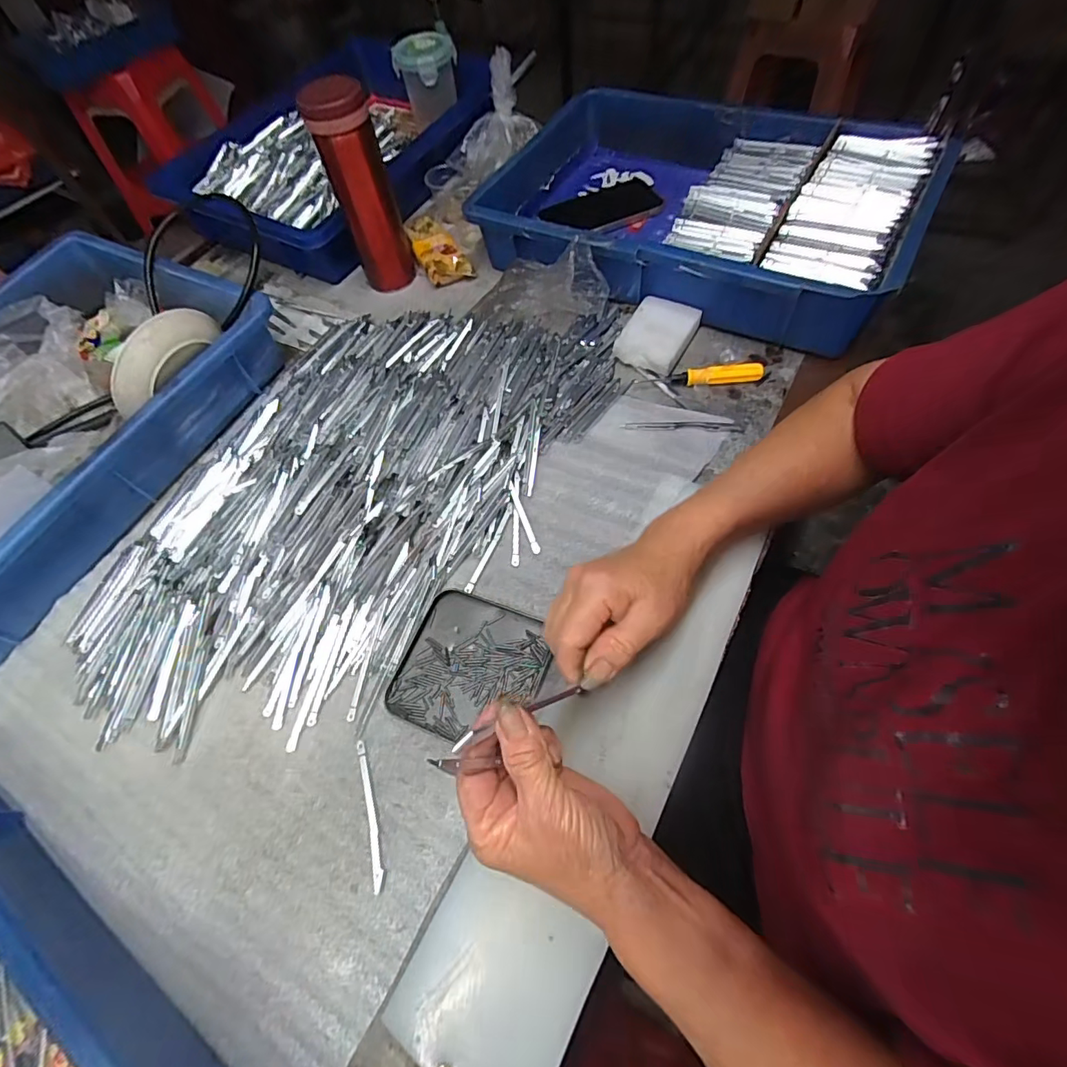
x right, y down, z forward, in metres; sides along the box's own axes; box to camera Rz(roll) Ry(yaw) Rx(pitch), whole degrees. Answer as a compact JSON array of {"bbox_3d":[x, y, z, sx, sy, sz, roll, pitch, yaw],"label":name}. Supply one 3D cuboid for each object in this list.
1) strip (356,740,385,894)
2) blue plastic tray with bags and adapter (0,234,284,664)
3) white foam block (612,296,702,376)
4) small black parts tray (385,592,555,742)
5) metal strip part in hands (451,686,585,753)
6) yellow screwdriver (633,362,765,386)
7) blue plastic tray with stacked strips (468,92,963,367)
[{"bbox_3d":[-0.108,0.182,0.333,0.007,0.007,0.089,-19,61,-5],"label":"strip"},{"bbox_3d":[-0.470,-0.096,0.468,0.268,0.101,0.430,21,65,17],"label":"blue plastic tray with bags and adapter"},{"bbox_3d":[0.125,-0.198,0.510,0.062,0.028,0.077,28,67,20],"label":"white foam block"},{"bbox_3d":[-0.045,0.097,0.370,0.101,0.009,0.101,19,64,15],"label":"small black parts tray"},{"bbox_3d":[-0.006,0.096,0.267,0.082,0.005,0.006,-12,55,-36],"label":"metal strip part in hands"},{"bbox_3d":[0.155,-0.148,0.473,0.111,0.019,0.011,1,61,6],"label":"yellow screwdriver"},{"bbox_3d":[0.172,-0.357,0.552,0.429,0.084,0.279,26,66,19],"label":"blue plastic tray with stacked strips"}]

